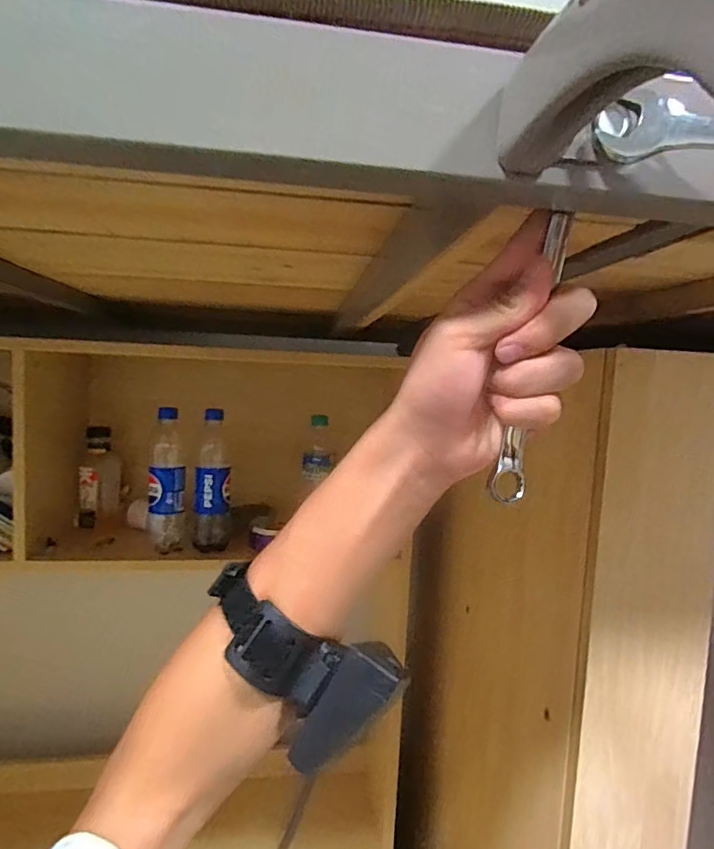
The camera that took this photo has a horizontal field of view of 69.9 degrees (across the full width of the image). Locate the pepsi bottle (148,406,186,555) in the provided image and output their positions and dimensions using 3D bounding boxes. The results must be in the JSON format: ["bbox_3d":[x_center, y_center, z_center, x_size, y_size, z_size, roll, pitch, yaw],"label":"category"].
[{"bbox_3d":[-0.309,0.097,0.832,0.056,0.235,0.054,1,6,-19],"label":"pepsi bottle"}]

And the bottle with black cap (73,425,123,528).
[{"bbox_3d":[-0.477,0.096,0.935,0.063,0.169,0.069,2,6,-4],"label":"bottle with black cap"}]

